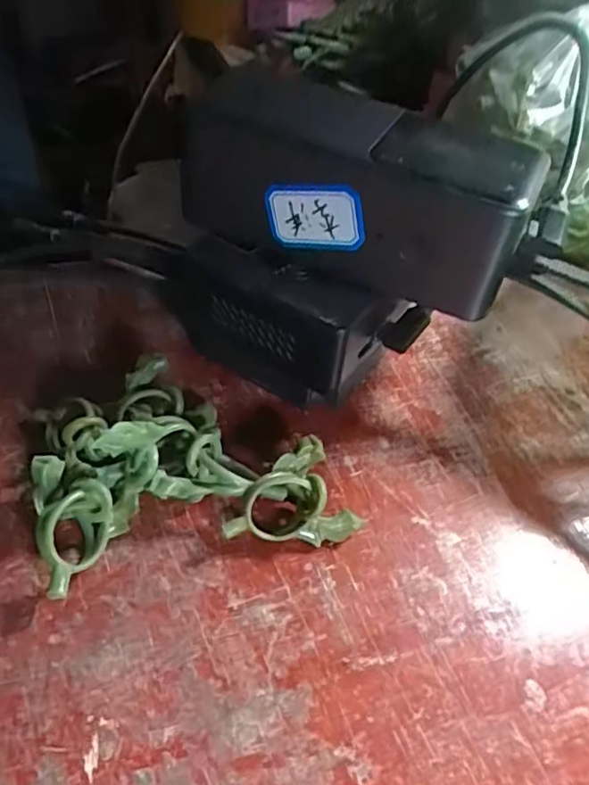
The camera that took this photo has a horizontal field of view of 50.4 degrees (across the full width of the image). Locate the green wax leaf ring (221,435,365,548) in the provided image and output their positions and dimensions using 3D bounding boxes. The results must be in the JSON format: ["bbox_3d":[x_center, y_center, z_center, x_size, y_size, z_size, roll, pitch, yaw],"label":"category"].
[{"bbox_3d":[-0.002,0.040,0.214,0.043,0.022,0.030,-23,53,-26],"label":"green wax leaf ring"}]

